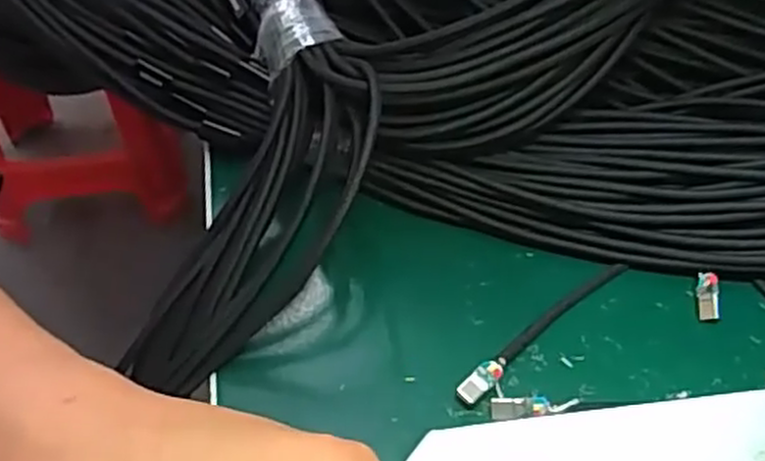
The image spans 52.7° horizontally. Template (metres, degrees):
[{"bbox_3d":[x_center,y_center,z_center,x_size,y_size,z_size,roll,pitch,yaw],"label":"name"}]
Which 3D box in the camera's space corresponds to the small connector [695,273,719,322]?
[{"bbox_3d":[0.132,0.027,0.311,0.008,0.004,0.020,6,66,7],"label":"small connector"}]

